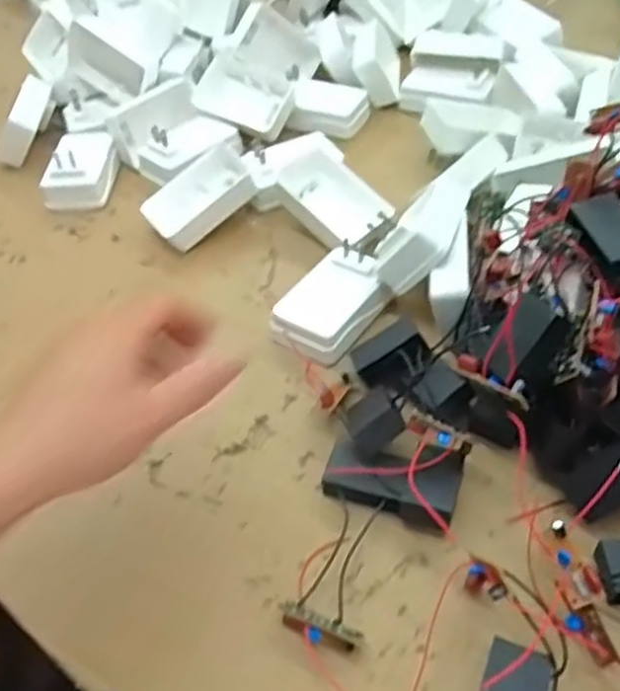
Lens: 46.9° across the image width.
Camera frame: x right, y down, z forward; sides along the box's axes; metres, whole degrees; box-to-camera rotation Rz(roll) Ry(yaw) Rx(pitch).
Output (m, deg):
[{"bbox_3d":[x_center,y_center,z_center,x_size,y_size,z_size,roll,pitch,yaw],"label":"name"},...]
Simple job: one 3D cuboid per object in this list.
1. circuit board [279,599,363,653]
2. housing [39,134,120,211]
[{"bbox_3d":[0.003,0.141,0.359,0.045,0.012,0.014,19,51,23],"label":"circuit board"},{"bbox_3d":[-0.204,-0.160,0.643,0.055,0.035,0.094,-1,47,6],"label":"housing"}]

